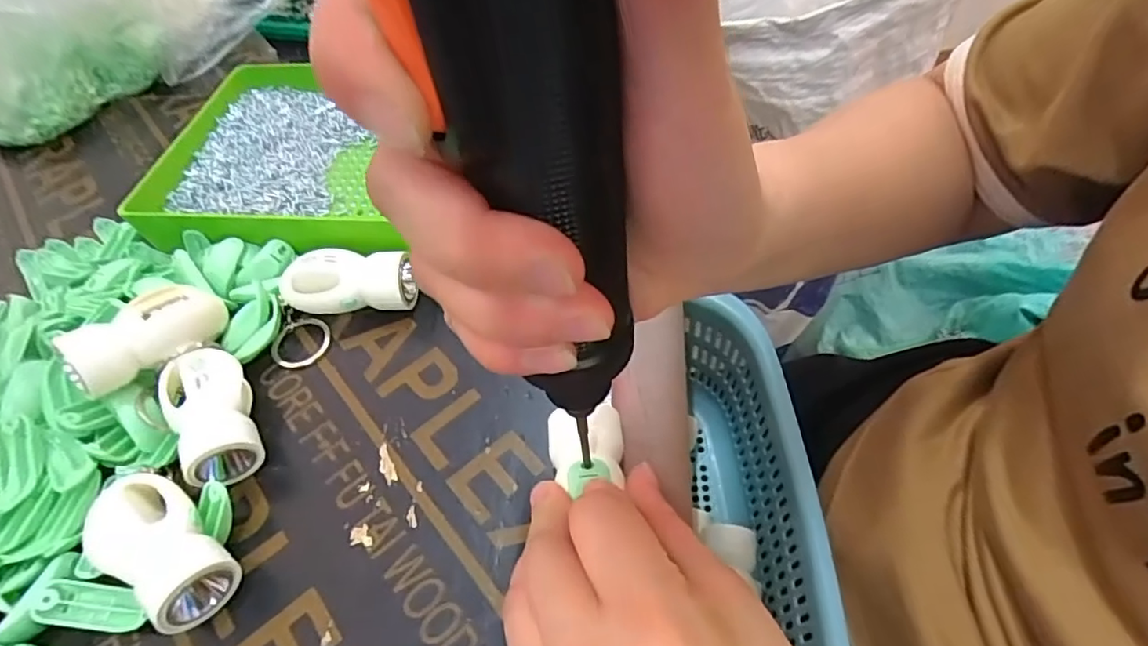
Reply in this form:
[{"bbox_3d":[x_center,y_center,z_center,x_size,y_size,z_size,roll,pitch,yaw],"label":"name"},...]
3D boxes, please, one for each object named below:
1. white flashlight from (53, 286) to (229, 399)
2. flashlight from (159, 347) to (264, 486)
[{"bbox_3d":[-0.195,0.005,0.270,0.028,0.023,0.064,29,46,24],"label":"white flashlight"},{"bbox_3d":[-0.160,0.043,0.263,0.031,0.031,0.061,-27,56,-14],"label":"flashlight"}]

